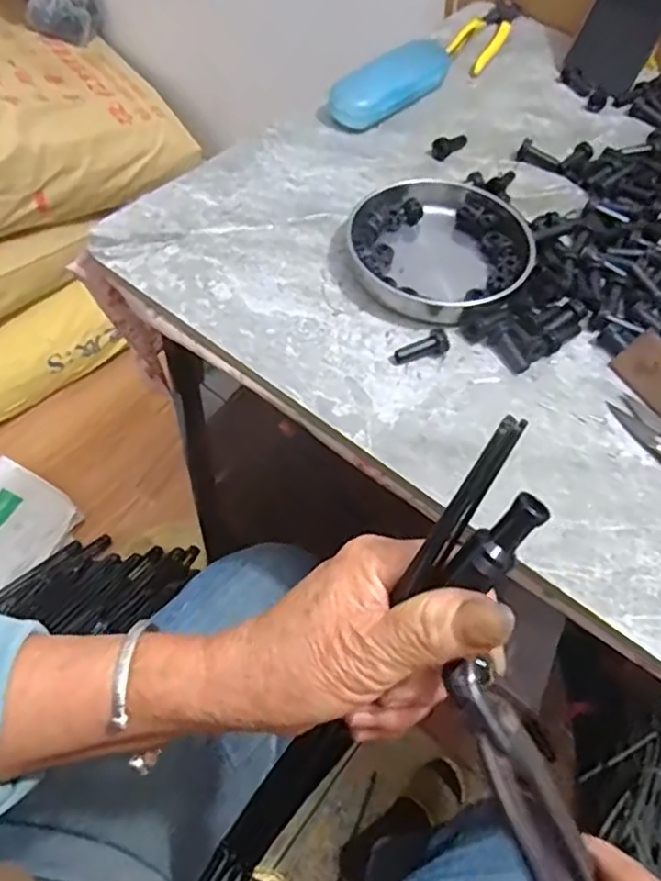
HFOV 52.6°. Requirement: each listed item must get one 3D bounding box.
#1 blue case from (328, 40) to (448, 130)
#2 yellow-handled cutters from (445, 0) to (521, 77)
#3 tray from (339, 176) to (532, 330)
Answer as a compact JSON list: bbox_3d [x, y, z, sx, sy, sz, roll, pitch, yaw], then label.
[{"bbox_3d":[0.063,-0.349,0.646,0.049,0.036,0.160,39,62,20],"label":"blue case"},{"bbox_3d":[0.170,-0.452,0.740,0.048,0.009,0.170,23,58,11],"label":"yellow-handled cutters"},{"bbox_3d":[0.083,-0.148,0.516,0.137,0.027,0.134,2,56,-3],"label":"tray"}]

